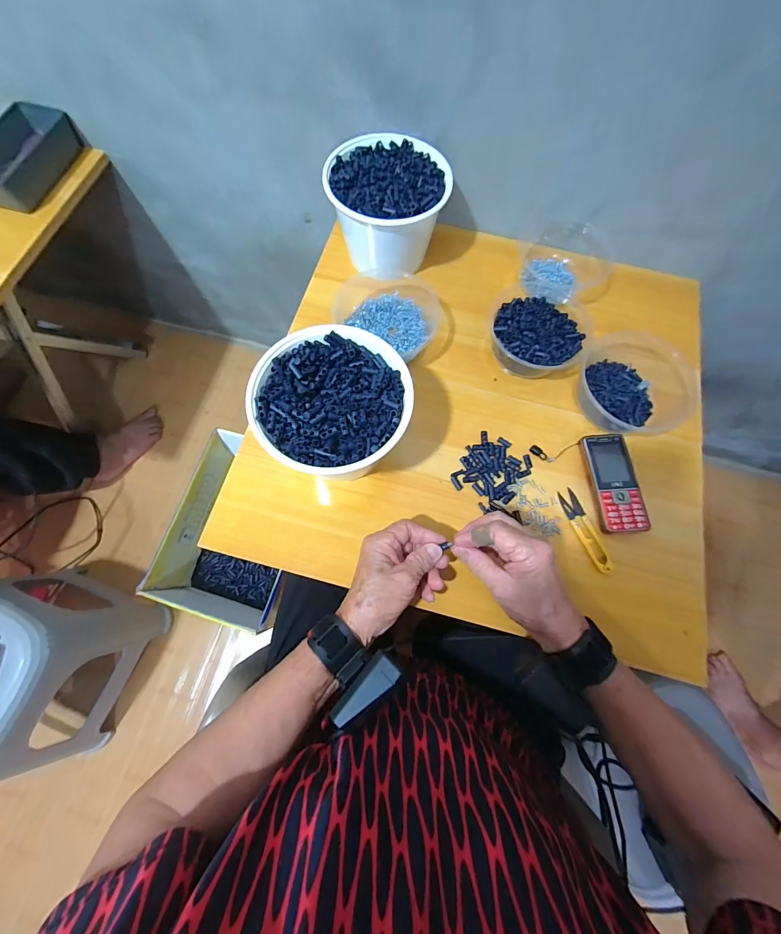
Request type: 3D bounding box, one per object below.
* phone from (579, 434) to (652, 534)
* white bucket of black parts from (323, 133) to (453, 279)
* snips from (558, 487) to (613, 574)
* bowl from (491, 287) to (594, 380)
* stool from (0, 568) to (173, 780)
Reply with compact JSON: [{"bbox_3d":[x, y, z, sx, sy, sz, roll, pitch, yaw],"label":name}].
[{"bbox_3d":[0.281,0.020,0.456,0.056,0.020,0.124,-3,72,-3],"label":"phone"},{"bbox_3d":[-0.005,-0.376,0.529,0.157,0.111,0.143,1,72,-2],"label":"white bucket of black parts"},{"bbox_3d":[0.240,0.077,0.441,0.024,0.014,0.104,-16,73,-7],"label":"snips"},{"bbox_3d":[0.200,-0.182,0.495,0.132,0.046,0.134,1,72,-2],"label":"bowl"},{"bbox_3d":[-0.666,0.369,0.674,0.261,0.335,0.280,24,73,6],"label":"stool"}]

